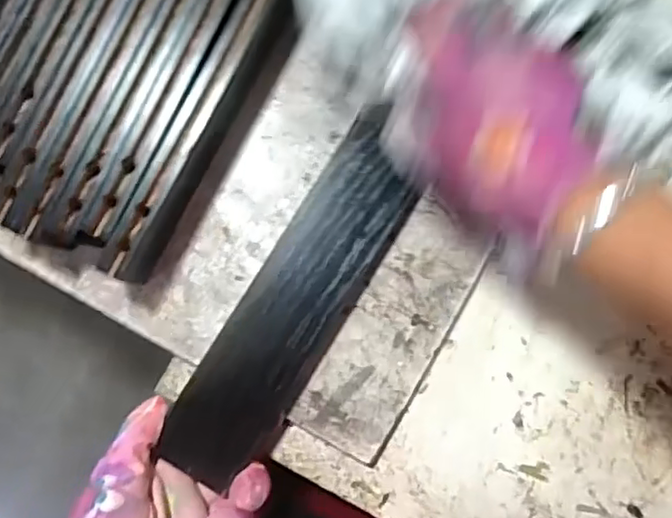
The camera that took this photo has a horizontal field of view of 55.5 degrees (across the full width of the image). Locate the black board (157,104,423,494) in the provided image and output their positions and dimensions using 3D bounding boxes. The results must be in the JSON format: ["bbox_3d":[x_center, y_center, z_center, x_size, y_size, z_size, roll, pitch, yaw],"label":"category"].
[{"bbox_3d":[-0.019,0.022,0.359,0.060,0.016,0.212,33,81,-11],"label":"black board"}]

